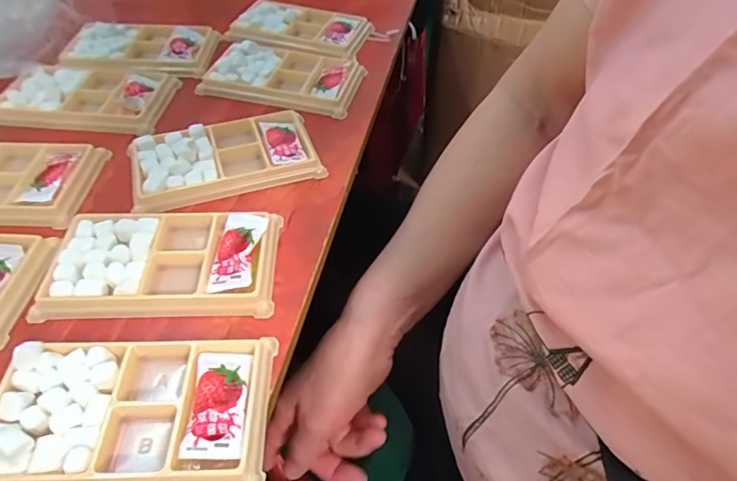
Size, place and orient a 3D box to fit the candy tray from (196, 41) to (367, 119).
[{"bbox_3d":[-0.077,-0.153,0.443,0.134,0.020,0.076,11,50,8],"label":"candy tray"}]

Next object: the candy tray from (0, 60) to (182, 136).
[{"bbox_3d":[-0.241,-0.128,0.416,0.133,0.018,0.086,4,49,2],"label":"candy tray"}]

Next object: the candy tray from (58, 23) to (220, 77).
[{"bbox_3d":[-0.219,-0.185,0.460,0.131,0.017,0.073,-1,49,-2],"label":"candy tray"}]

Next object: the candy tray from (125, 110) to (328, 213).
[{"bbox_3d":[-0.108,-0.063,0.365,0.133,0.022,0.074,-15,51,-14],"label":"candy tray"}]

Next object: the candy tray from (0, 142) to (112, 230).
[{"bbox_3d":[-0.273,-0.042,0.343,0.145,0.022,0.073,1,49,-1],"label":"candy tray"}]

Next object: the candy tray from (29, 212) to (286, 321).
[{"bbox_3d":[-0.125,0.012,0.301,0.132,0.016,0.076,-1,49,-2],"label":"candy tray"}]

